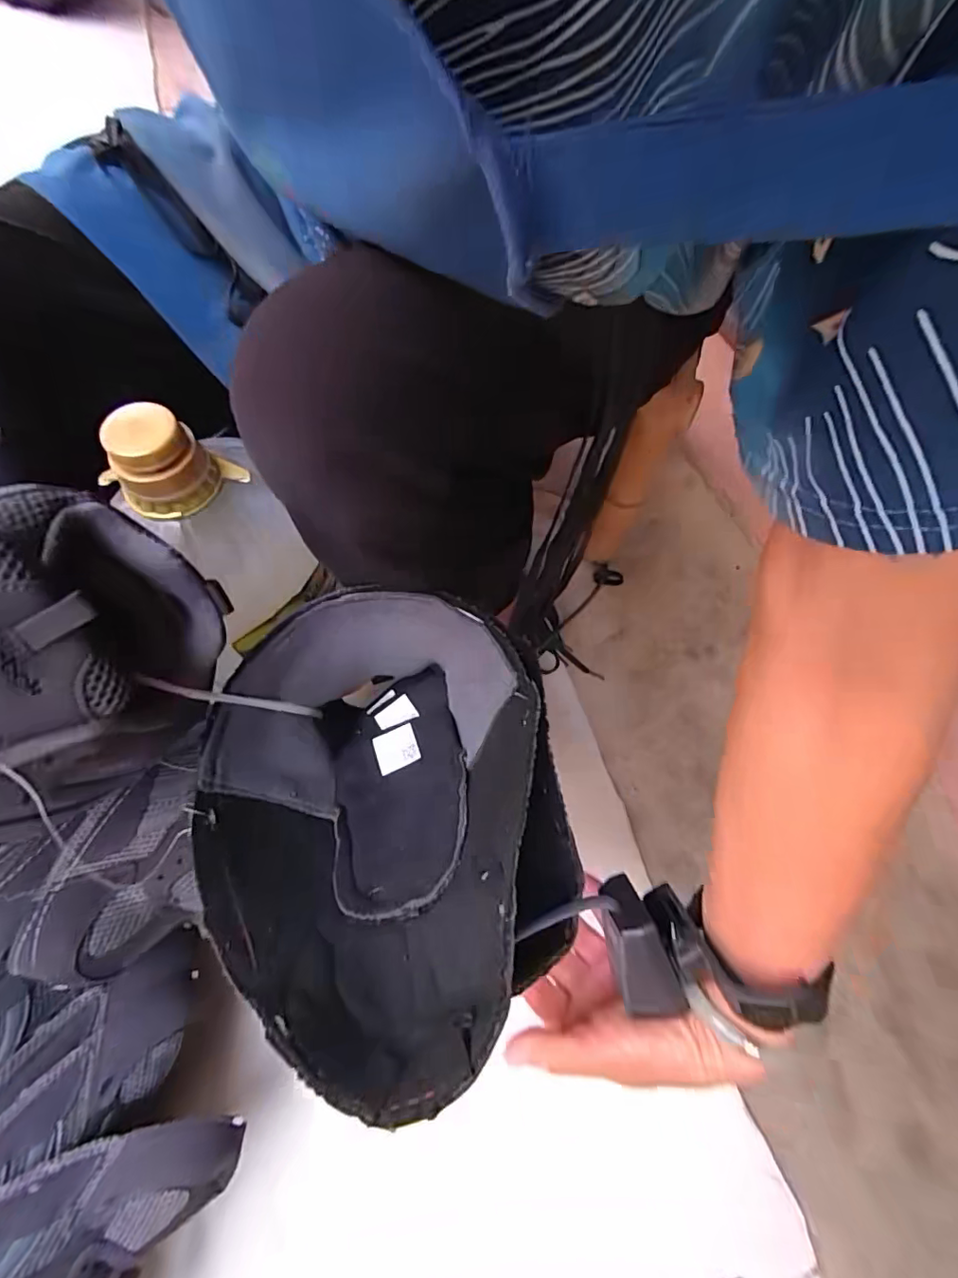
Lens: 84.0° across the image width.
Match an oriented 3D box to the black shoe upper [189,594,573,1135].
[{"bbox_3d":[-0.050,0.076,0.264,0.165,0.117,0.215,-10,68,-7],"label":"black shoe upper"}]

